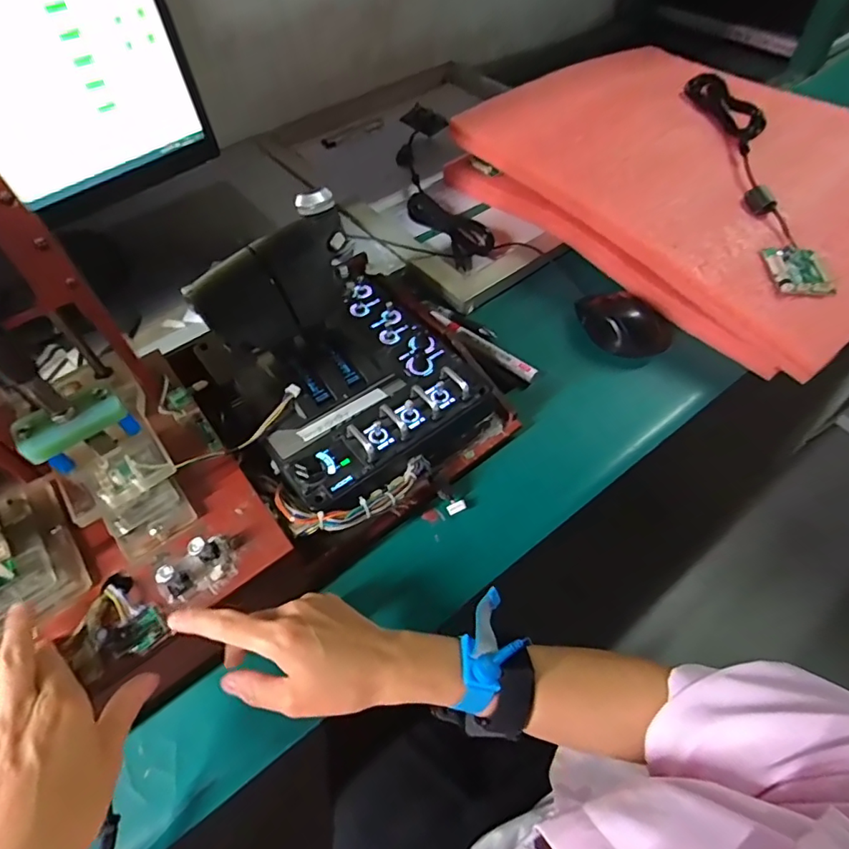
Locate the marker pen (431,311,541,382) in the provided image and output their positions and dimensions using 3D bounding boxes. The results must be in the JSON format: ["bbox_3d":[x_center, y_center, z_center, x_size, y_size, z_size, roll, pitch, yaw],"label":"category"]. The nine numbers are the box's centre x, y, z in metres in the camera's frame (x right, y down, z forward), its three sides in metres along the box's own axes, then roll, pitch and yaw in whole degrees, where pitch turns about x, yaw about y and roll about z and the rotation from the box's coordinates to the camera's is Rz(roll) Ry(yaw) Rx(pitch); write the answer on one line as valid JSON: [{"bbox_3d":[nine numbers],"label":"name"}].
[{"bbox_3d":[0.059,-0.089,0.551,0.146,0.013,0.017,36,64,25],"label":"marker pen"}]

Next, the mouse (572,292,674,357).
[{"bbox_3d":[0.210,-0.104,0.549,0.106,0.041,0.057,24,59,19],"label":"mouse"}]

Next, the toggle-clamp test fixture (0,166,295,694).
[{"bbox_3d":[-0.241,0.003,0.262,0.204,0.261,0.197,-35,60,-19],"label":"toggle-clamp test fixture"}]

